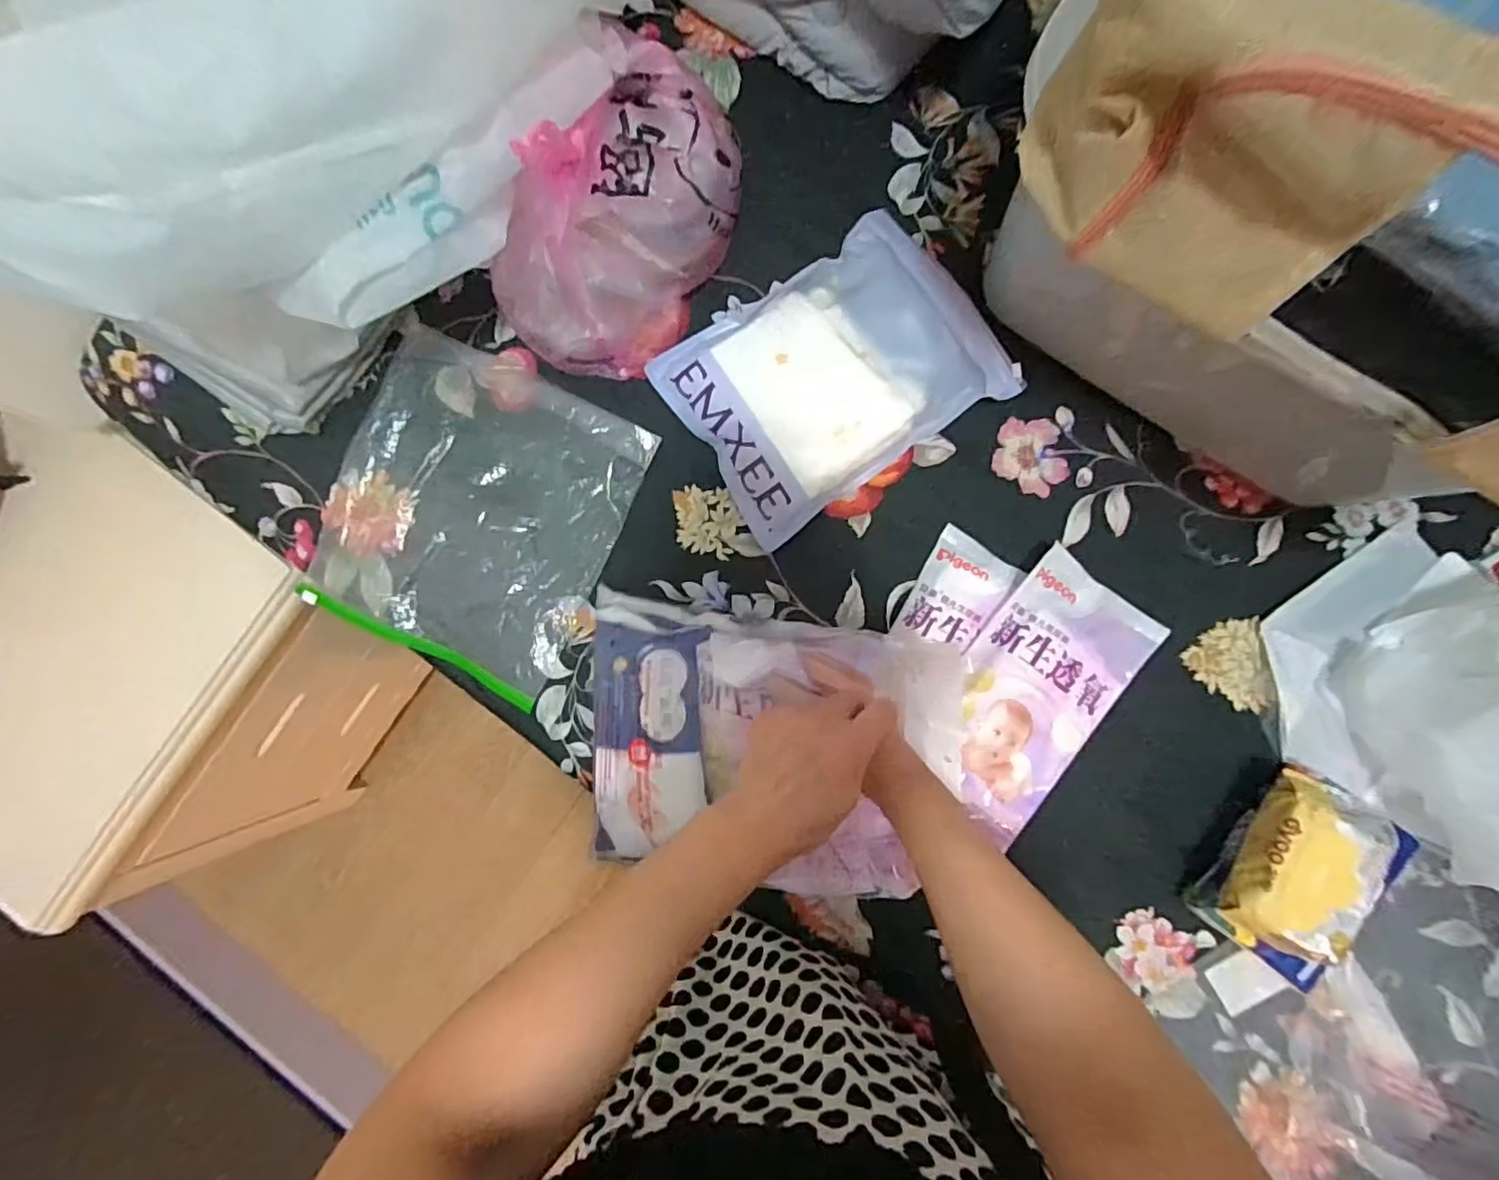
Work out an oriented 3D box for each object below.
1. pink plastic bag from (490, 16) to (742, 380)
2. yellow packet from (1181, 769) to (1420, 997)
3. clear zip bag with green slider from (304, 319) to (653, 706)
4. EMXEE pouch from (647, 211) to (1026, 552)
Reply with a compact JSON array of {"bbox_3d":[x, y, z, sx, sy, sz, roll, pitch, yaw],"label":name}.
[{"bbox_3d":[-0.102,-0.321,0.534,0.123,0.153,0.268,34,88,6],"label":"pink plastic bag"},{"bbox_3d":[0.438,0.226,0.505,0.109,0.078,0.147,38,90,5],"label":"yellow packet"},{"bbox_3d":[-0.256,-0.071,0.587,0.258,0.024,0.278,22,86,5],"label":"clear zip bag with green slider"},{"bbox_3d":[0.074,-0.197,0.567,0.269,0.054,0.195,-33,84,0],"label":"EMXEE pouch"}]

